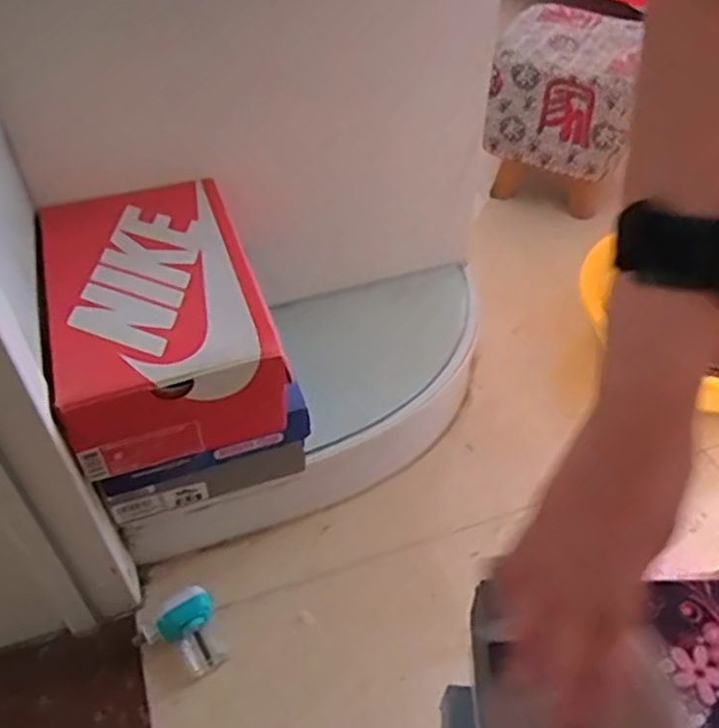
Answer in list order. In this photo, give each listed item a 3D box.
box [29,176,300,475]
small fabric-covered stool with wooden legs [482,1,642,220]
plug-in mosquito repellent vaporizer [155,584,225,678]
[{"bbox_3d":[-0.227,-0.054,0.780,0.201,0.112,0.312,-17,49,-16],"label":"box"},{"bbox_3d":[0.384,-0.474,1.364,0.226,0.287,0.264,17,49,15],"label":"small fabric-covered stool with wooden legs"},{"bbox_3d":[-0.188,0.299,0.810,0.062,0.046,0.086,-20,50,-18],"label":"plug-in mosquito repellent vaporizer"}]

